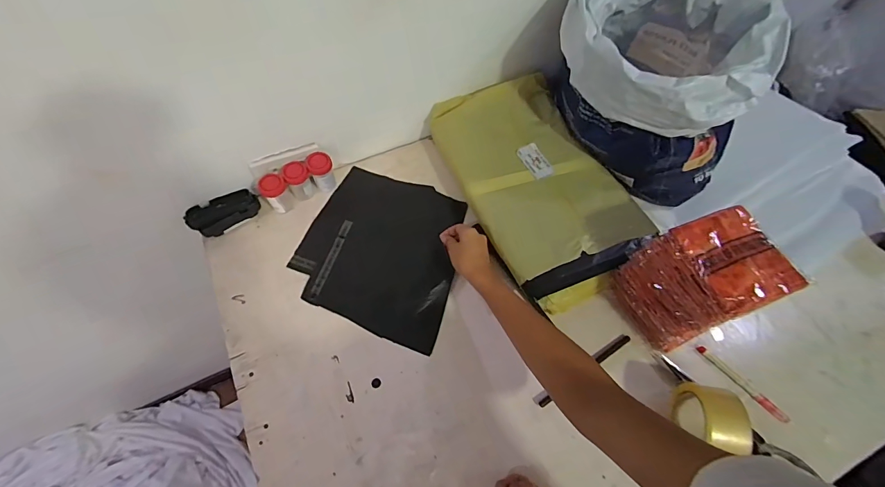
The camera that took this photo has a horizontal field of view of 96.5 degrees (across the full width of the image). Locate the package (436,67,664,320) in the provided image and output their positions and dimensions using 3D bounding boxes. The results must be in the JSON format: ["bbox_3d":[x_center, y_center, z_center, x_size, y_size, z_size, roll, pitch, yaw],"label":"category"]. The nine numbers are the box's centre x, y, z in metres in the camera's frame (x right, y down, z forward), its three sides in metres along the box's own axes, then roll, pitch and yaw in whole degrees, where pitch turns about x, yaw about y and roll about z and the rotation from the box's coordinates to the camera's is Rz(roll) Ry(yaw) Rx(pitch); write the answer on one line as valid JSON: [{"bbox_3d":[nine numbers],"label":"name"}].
[{"bbox_3d":[0.169,-0.111,0.705,0.258,0.072,0.416,-24,65,-14],"label":"package"}]

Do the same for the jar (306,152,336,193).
[{"bbox_3d":[-0.219,-0.129,0.722,0.040,0.069,0.037,-9,62,-6],"label":"jar"}]

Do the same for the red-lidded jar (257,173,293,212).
[{"bbox_3d":[-0.294,-0.088,0.702,0.042,0.064,0.045,1,62,-1],"label":"red-lidded jar"}]

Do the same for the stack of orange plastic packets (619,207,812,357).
[{"bbox_3d":[0.363,0.054,0.565,0.132,0.166,0.133,-20,64,-12],"label":"stack of orange plastic packets"}]

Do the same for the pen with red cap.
[{"bbox_3d":[0.445,0.206,0.588,0.012,0.014,0.138,-36,68,-19],"label":"pen with red cap"}]

